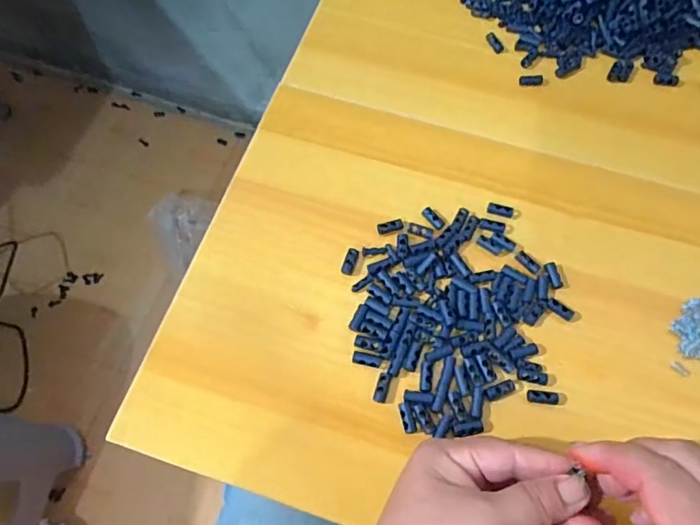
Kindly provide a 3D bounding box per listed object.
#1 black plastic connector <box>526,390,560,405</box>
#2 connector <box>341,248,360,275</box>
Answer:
[{"bbox_3d":[0.120,0.084,0.325,0.019,0.004,0.007,6,68,4],"label":"black plastic connector"},{"bbox_3d":[0.000,-0.001,0.359,0.008,0.005,0.019,17,69,8],"label":"connector"}]

